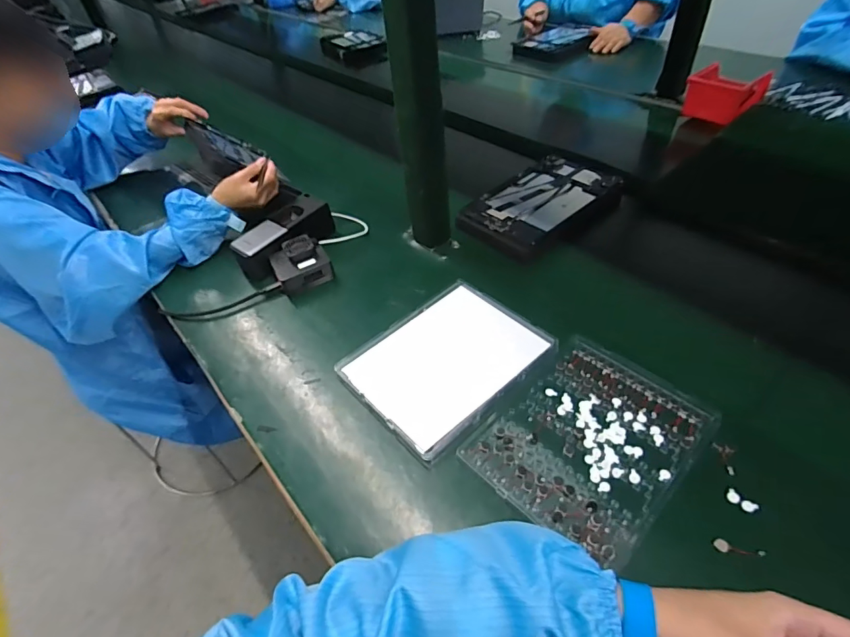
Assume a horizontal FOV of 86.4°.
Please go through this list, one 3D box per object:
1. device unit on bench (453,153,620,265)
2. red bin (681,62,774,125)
[{"bbox_3d":[0.189,-0.190,0.739,0.268,0.020,0.159,-35,52,-25],"label":"device unit on bench"},{"bbox_3d":[0.601,-0.454,0.908,0.136,0.072,0.100,-30,50,-21],"label":"red bin"}]

